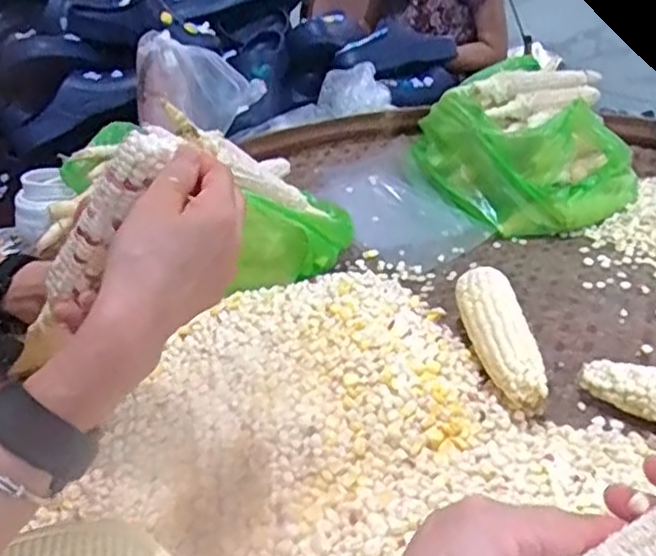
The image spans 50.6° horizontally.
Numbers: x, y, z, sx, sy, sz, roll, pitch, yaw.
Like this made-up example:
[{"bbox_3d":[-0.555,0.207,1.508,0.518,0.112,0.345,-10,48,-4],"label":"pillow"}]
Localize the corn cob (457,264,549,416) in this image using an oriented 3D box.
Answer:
[{"bbox_3d":[0.150,0.056,0.608,0.049,0.052,0.175,-3,29,-2],"label":"corn cob"}]

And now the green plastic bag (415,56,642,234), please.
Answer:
[{"bbox_3d":[0.267,-0.191,0.960,0.181,0.178,0.266,-20,34,-29],"label":"green plastic bag"}]

